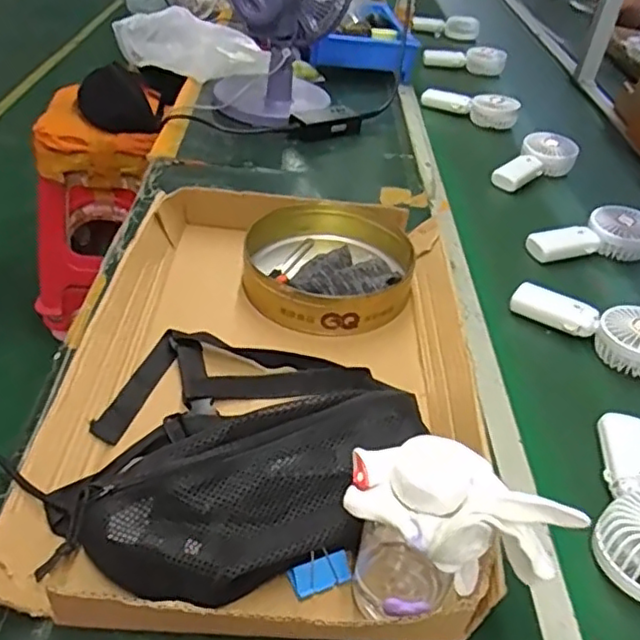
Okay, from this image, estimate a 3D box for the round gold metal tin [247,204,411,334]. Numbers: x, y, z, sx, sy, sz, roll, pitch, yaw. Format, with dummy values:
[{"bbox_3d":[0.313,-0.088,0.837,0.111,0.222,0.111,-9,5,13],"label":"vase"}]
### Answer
[{"bbox_3d":[0.014,-0.062,0.731,0.189,0.049,0.193,4,40,-3],"label":"round gold metal tin"}]

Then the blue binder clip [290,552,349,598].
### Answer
[{"bbox_3d":[0.000,0.180,0.458,0.042,0.018,0.021,-13,44,-21],"label":"blue binder clip"}]

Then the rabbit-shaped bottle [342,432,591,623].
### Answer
[{"bbox_3d":[0.076,0.148,0.408,0.126,0.148,0.066,6,39,1],"label":"rabbit-shaped bottle"}]

